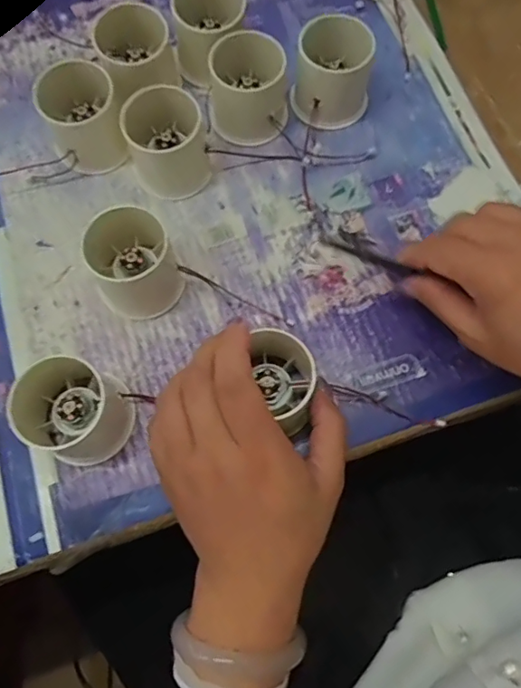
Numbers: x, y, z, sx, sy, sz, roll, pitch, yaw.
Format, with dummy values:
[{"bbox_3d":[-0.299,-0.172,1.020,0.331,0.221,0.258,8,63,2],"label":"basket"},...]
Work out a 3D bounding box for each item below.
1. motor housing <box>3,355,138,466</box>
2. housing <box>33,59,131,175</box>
[{"bbox_3d":[-0.106,0.037,0.291,0.058,0.047,0.054,0,72,0],"label":"motor housing"},{"bbox_3d":[-0.124,-0.159,0.354,0.050,0.044,0.062,-16,73,-5],"label":"housing"}]

